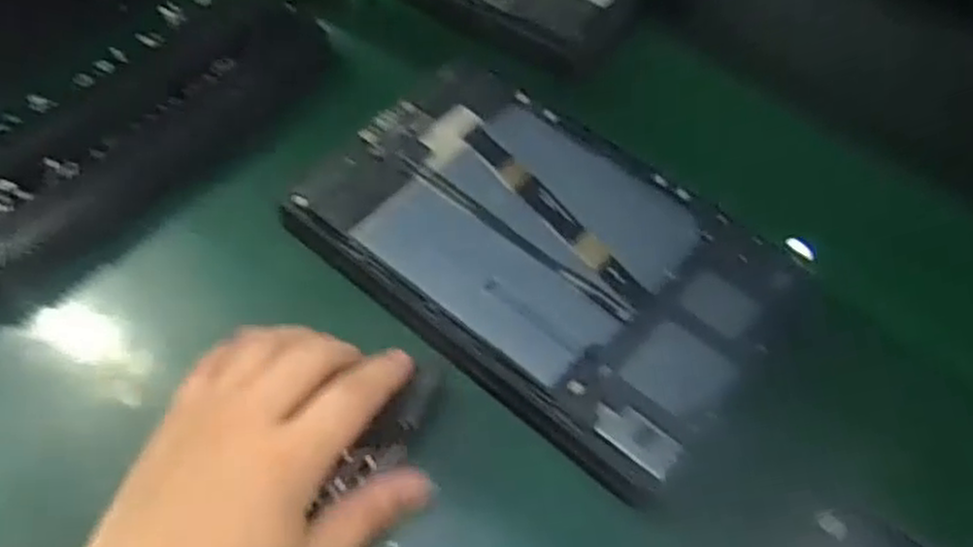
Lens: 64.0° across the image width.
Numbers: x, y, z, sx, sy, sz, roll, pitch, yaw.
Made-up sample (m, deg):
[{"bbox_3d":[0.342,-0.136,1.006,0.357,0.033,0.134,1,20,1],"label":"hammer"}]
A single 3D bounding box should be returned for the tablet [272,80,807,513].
[{"bbox_3d":[0.029,-0.017,0.402,0.234,0.012,0.152,36,63,19],"label":"tablet"}]

